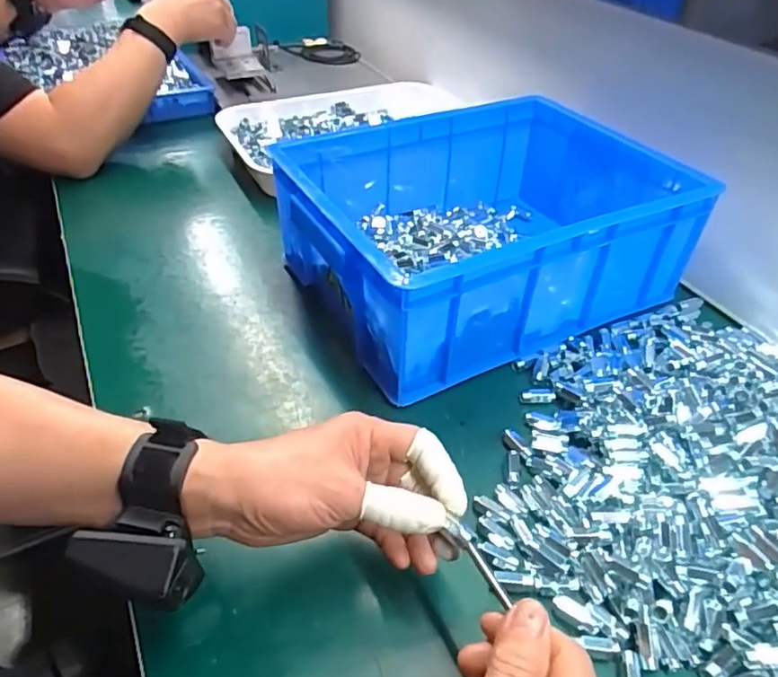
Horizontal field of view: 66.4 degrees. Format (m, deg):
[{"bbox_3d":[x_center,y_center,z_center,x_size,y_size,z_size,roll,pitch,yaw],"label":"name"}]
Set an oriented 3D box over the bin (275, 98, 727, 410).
[{"bbox_3d":[0.082,-0.115,0.591,0.345,0.131,0.280,-19,45,-23],"label":"bin"}]

